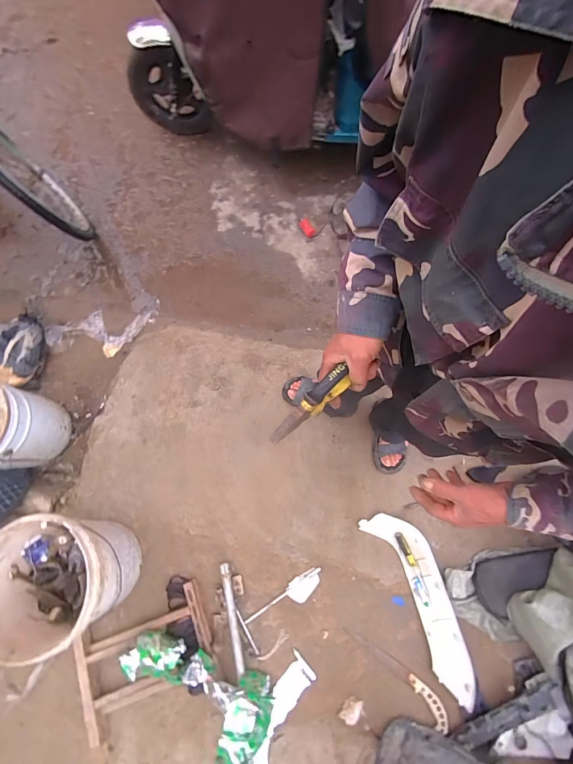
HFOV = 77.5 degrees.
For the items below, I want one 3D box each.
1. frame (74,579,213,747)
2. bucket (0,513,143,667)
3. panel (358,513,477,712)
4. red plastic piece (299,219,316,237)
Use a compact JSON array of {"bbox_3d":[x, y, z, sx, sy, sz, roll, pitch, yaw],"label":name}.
[{"bbox_3d":[-0.414,0.807,1.047,0.389,0.047,0.271,-23,74,-6],"label":"frame"},{"bbox_3d":[-0.611,0.547,0.999,0.300,0.348,0.304,0,73,1],"label":"bucket"},{"bbox_3d":[0.430,0.654,1.100,0.157,0.043,0.518,-25,74,-6],"label":"panel"},{"bbox_3d":[0.101,-0.739,1.709,0.042,0.035,0.092,-34,83,-14],"label":"red plastic piece"}]

